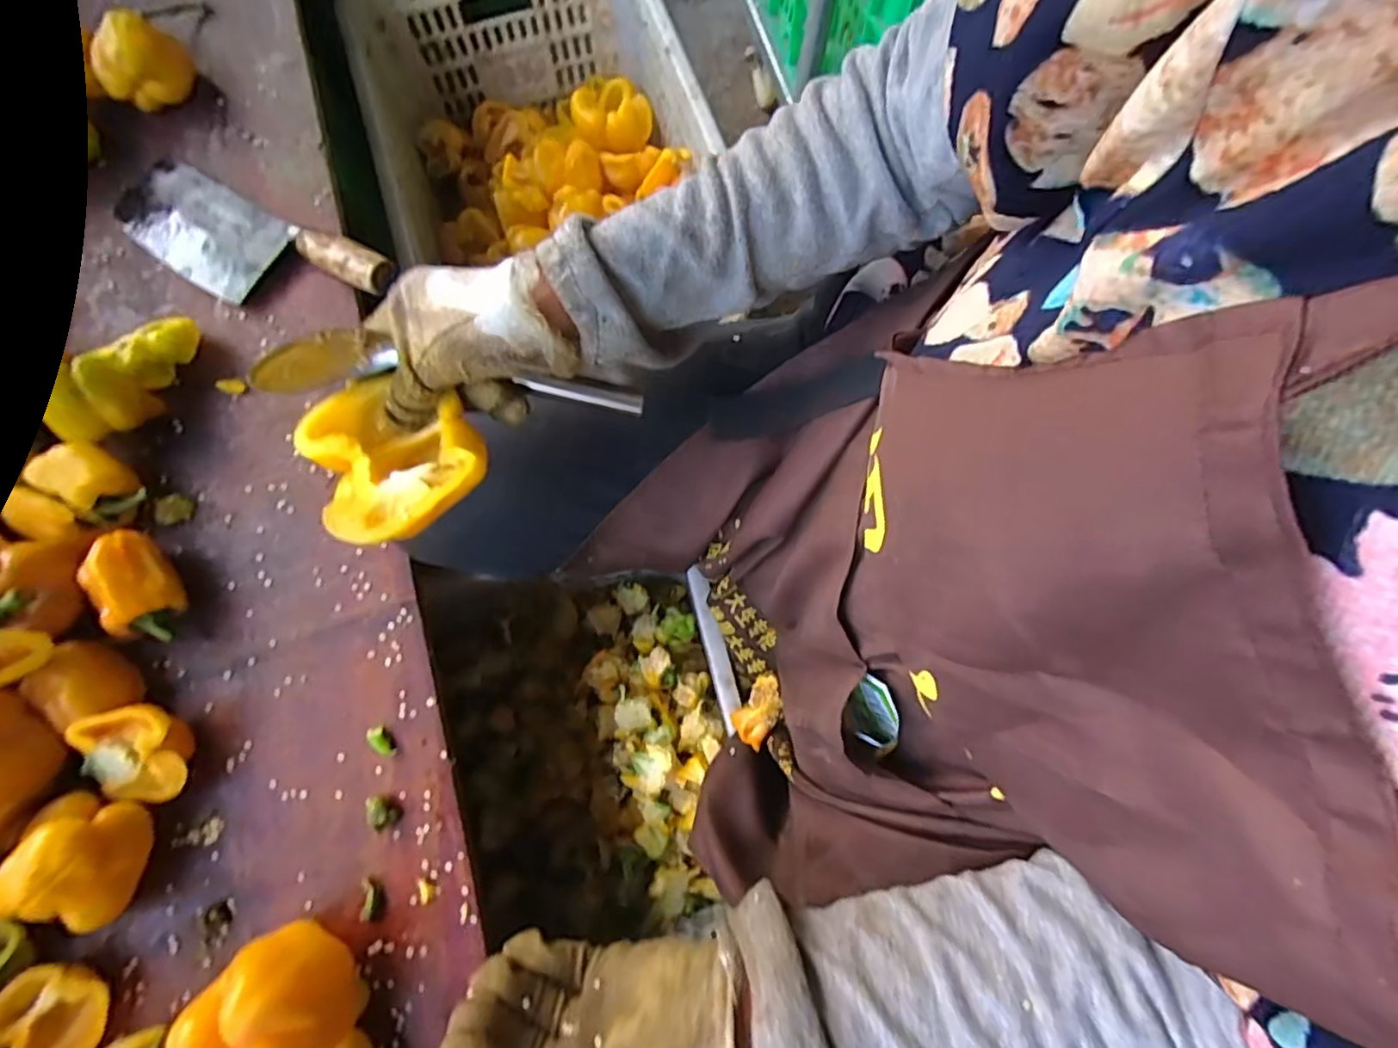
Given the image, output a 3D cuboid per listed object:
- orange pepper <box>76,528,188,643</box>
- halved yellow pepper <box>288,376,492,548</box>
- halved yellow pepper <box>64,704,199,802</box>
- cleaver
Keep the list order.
[{"bbox_3d":[-0.410,0.049,0.457,0.043,0.056,0.077,-30,79,-7],"label":"orange pepper"},{"bbox_3d":[-0.164,-0.037,0.341,0.083,0.036,0.099,-29,78,-7],"label":"halved yellow pepper"},{"bbox_3d":[-0.385,0.159,0.429,0.056,0.049,0.062,-10,77,-3],"label":"halved yellow pepper"},{"bbox_3d":[-0.405,-0.246,0.543,0.284,0.034,0.091,28,78,6],"label":"cleaver"}]

